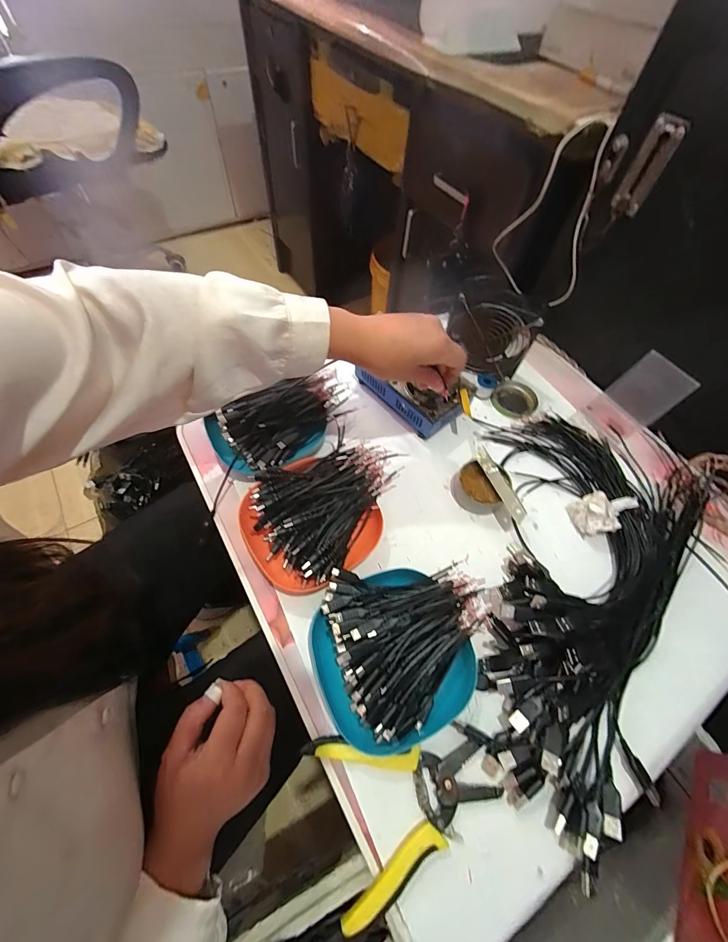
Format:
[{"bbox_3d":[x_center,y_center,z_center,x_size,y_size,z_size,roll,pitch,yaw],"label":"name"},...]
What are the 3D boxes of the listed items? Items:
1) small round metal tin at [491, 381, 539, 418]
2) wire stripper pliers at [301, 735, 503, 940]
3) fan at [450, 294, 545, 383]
[{"bbox_3d":[0.228,-0.107,0.540,0.063,0.016,0.066,2,59,-3],"label":"small round metal tin"},{"bbox_3d":[0.038,0.266,0.294,0.146,0.015,0.113,-14,61,-11],"label":"wire stripper pliers"},{"bbox_3d":[0.178,-0.190,0.507,0.113,0.110,0.029,21,60,9],"label":"fan"}]

